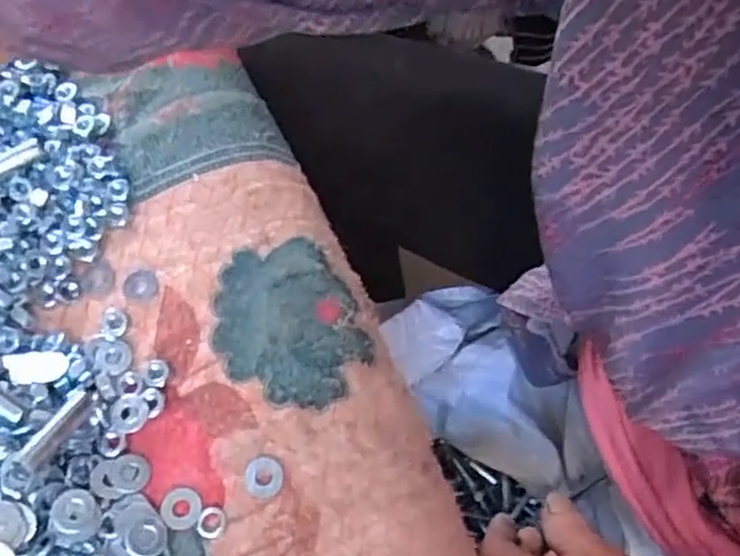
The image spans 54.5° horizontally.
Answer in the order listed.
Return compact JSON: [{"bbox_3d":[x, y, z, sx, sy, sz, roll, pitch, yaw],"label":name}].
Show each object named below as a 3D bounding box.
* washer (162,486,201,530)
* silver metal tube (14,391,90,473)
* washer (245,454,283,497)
[{"bbox_3d":[-0.089,0.108,0.337,0.018,0.004,0.019,1,61,-2],"label":"washer"},{"bbox_3d":[-0.142,0.069,0.325,0.010,0.005,0.042,26,54,13],"label":"silver metal tube"},{"bbox_3d":[-0.051,0.094,0.343,0.019,0.004,0.019,5,61,0],"label":"washer"}]

